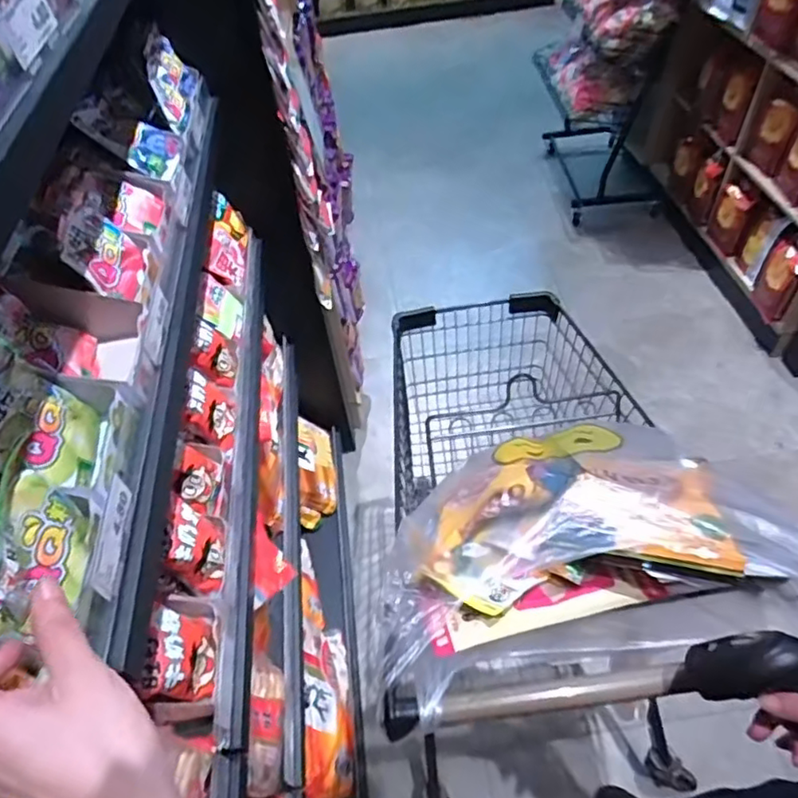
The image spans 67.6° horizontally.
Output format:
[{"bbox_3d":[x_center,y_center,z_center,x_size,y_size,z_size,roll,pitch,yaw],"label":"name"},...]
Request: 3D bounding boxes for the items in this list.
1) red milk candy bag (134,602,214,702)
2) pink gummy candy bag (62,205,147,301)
[{"bbox_3d":[-0.219,0.254,0.598,0.040,0.099,0.092,-8,50,-2],"label":"red milk candy bag"},{"bbox_3d":[-0.298,-0.145,0.600,0.022,0.082,0.097,-29,47,22],"label":"pink gummy candy bag"}]

